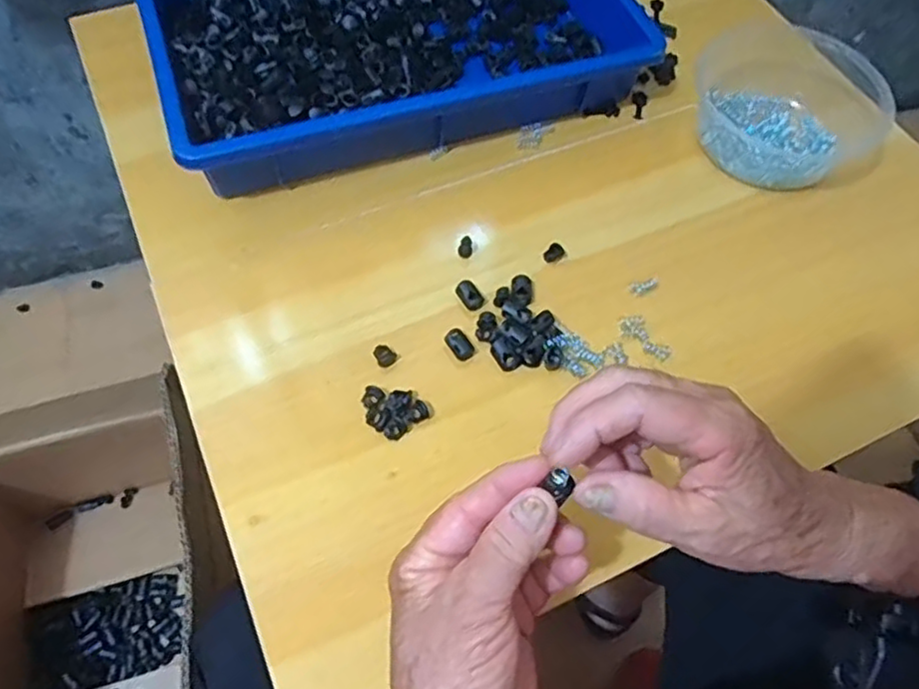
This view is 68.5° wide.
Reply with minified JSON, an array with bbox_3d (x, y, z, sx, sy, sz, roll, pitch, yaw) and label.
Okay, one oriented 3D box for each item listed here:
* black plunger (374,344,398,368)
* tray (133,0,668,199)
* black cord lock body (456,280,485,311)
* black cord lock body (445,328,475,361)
[{"bbox_3d":[-0.048,0.007,0.435,0.013,0.007,0.015,-27,67,-15],"label":"black plunger"},{"bbox_3d":[-0.055,-0.259,0.547,0.361,0.058,0.234,-16,64,-12],"label":"tray"},{"bbox_3d":[0.008,-0.035,0.455,0.014,0.006,0.021,-29,67,-18],"label":"black cord lock body"},{"bbox_3d":[0.000,-0.001,0.438,0.015,0.008,0.022,-31,68,-19],"label":"black cord lock body"}]

